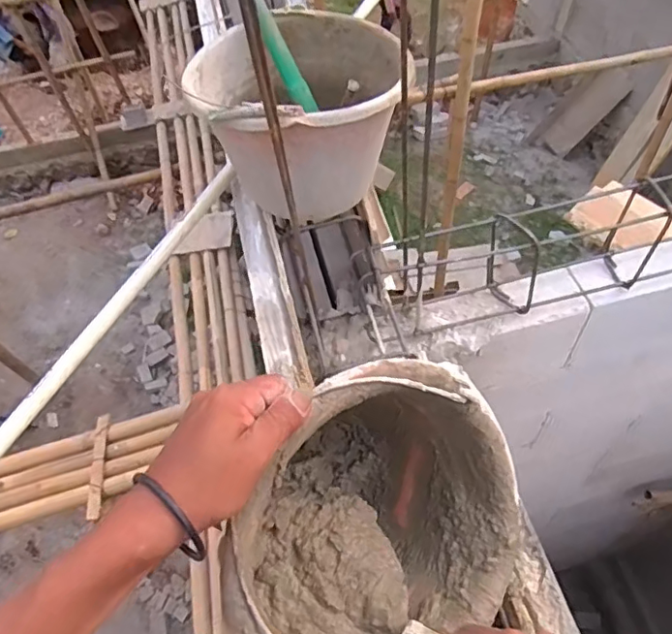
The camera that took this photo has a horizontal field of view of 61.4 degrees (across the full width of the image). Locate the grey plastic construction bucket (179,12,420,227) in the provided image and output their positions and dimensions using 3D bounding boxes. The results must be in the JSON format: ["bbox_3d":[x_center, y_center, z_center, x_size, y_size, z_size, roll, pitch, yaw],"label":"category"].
[{"bbox_3d":[-0.048,-0.270,0.782,0.258,0.198,0.249,-3,55,4],"label":"grey plastic construction bucket"}]

